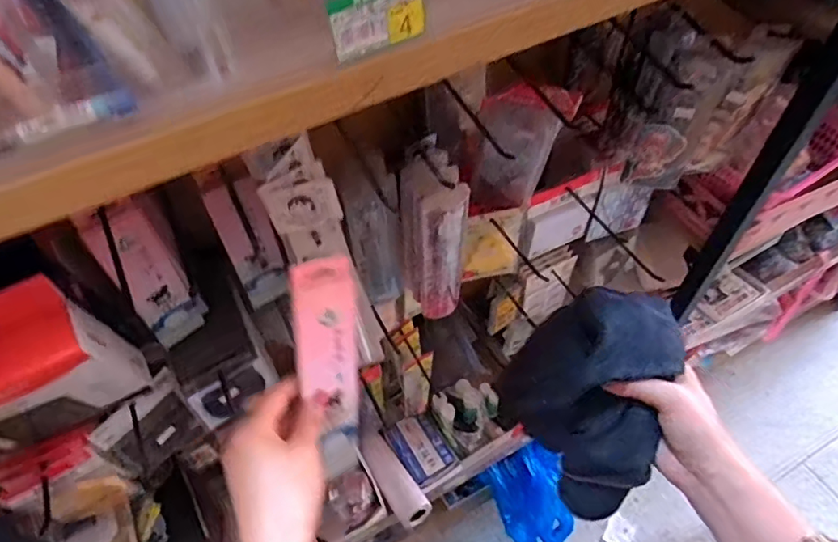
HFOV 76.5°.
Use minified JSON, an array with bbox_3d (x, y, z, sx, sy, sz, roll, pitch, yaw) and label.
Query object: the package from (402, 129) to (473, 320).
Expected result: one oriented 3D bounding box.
[{"bbox_3d":[0.013,-0.027,0.533,0.053,0.203,0.059,-24,56,-15],"label":"package"}]

